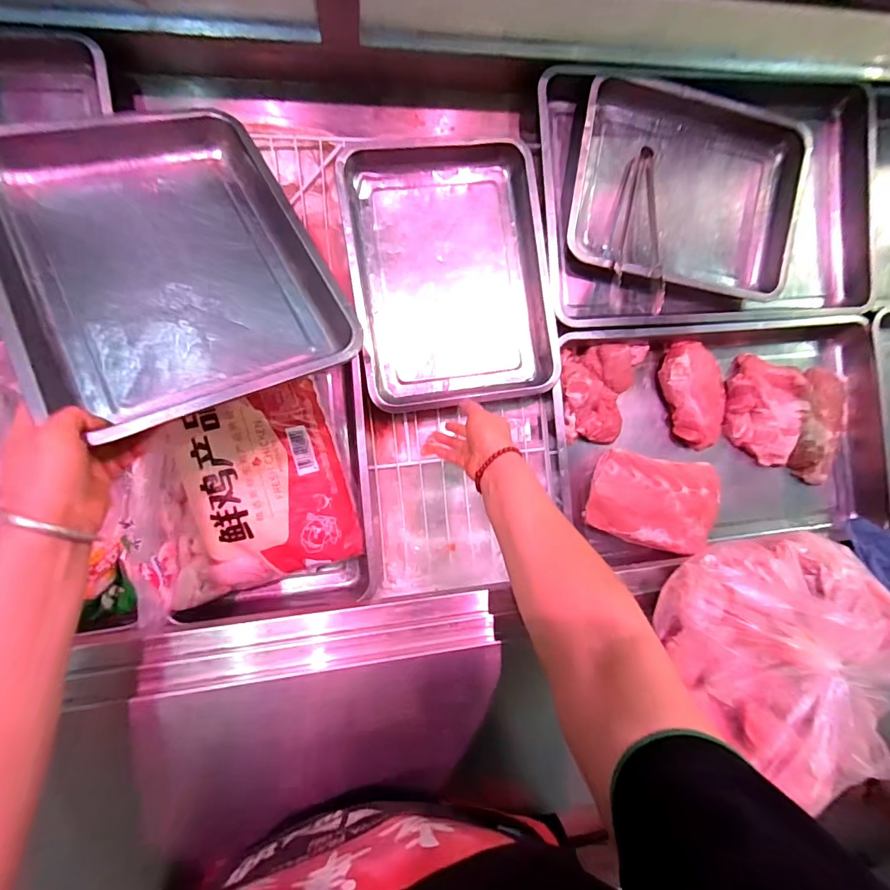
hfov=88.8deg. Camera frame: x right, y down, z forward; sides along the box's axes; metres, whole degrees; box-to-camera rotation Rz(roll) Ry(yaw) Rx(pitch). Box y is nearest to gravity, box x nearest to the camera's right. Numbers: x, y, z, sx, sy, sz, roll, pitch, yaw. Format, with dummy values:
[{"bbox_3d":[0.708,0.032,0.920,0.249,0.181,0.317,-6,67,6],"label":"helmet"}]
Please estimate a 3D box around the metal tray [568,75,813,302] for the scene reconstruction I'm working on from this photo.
[{"bbox_3d":[0.398,-0.408,0.734,0.387,0.053,0.315,5,91,-9],"label":"metal tray"}]

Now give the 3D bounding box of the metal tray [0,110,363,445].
[{"bbox_3d":[-0.301,-0.206,0.486,0.285,0.067,0.392,-24,78,-26],"label":"metal tray"}]

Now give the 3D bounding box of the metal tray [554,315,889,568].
[{"bbox_3d":[0.455,-0.013,0.760,0.563,0.067,0.376,-7,93,-9],"label":"metal tray"}]

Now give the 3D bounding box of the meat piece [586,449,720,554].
[{"bbox_3d":[0.340,0.093,0.742,0.215,0.062,0.143,8,91,-10],"label":"meat piece"}]

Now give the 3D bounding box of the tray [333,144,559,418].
[{"bbox_3d":[0.007,-0.260,0.689,0.286,0.064,0.387,-8,93,-9],"label":"tray"}]

